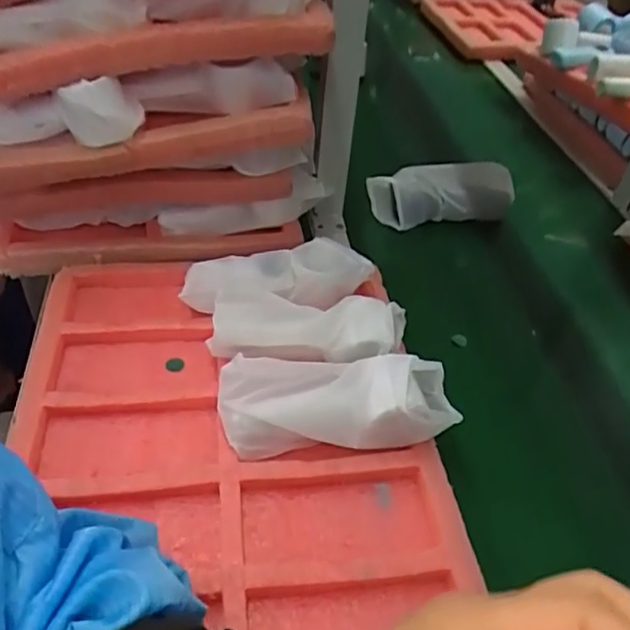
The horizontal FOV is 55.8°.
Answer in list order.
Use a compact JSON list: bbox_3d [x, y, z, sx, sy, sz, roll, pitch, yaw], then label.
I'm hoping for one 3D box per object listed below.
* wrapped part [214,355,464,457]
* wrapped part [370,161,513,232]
[{"bbox_3d":[0.020,0.071,0.488,0.195,0.059,0.065,-1,43,-8],"label":"wrapped part"},{"bbox_3d":[0.170,-0.162,0.804,0.188,0.061,0.060,-4,44,-10],"label":"wrapped part"}]

